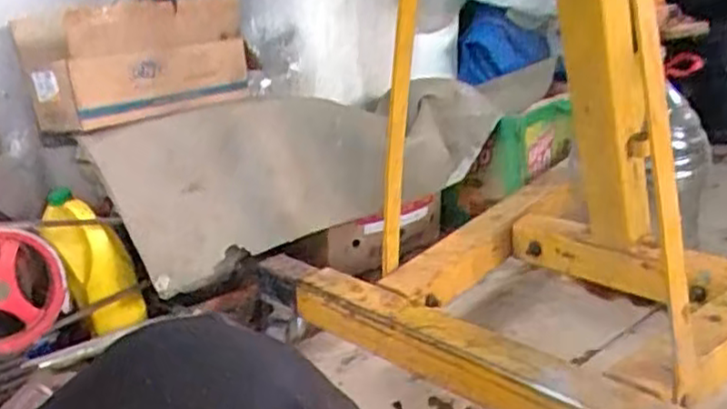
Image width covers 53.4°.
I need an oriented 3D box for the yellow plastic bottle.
[{"bbox_3d":[-0.459,0.084,1.196,0.084,0.270,0.125,-25,-9,-45],"label":"yellow plastic bottle"}]

